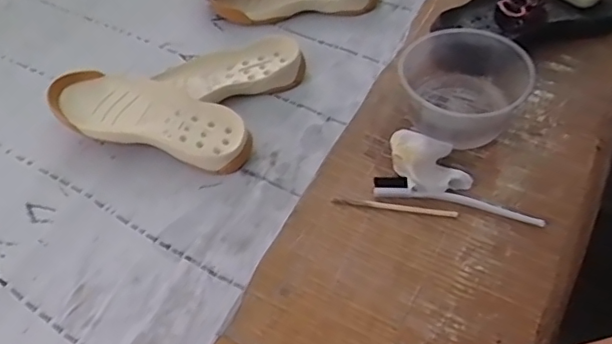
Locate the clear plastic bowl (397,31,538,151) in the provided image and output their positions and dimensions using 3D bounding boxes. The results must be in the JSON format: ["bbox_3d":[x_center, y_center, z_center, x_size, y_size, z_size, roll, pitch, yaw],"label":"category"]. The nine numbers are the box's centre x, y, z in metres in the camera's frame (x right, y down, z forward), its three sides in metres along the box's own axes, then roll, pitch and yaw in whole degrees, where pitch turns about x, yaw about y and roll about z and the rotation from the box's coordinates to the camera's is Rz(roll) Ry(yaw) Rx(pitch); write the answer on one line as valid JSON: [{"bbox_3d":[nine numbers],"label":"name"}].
[{"bbox_3d":[0.173,-0.085,0.610,0.132,0.074,0.122,1,54,-1],"label":"clear plastic bowl"}]

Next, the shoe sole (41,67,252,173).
[{"bbox_3d":[-0.184,-0.068,0.684,0.243,0.060,0.092,13,55,8],"label":"shoe sole"}]

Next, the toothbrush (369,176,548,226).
[{"bbox_3d":[0.154,0.028,0.570,0.169,0.015,0.025,14,55,9],"label":"toothbrush"}]

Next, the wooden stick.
[{"bbox_3d":[0.090,0.037,0.576,0.126,0.004,0.008,10,54,6],"label":"wooden stick"}]

